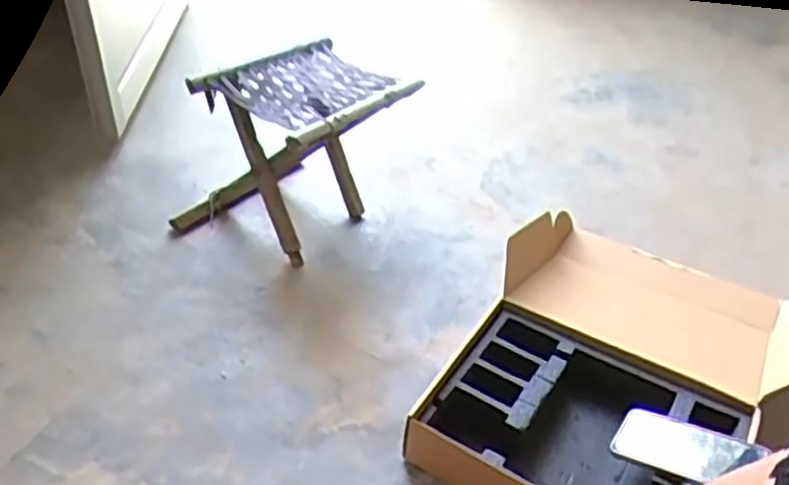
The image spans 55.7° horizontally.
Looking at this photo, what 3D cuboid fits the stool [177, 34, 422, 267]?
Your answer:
[{"bbox_3d":[-0.164,-0.166,1.323,0.266,0.256,0.401,30,43,30],"label":"stool"}]

